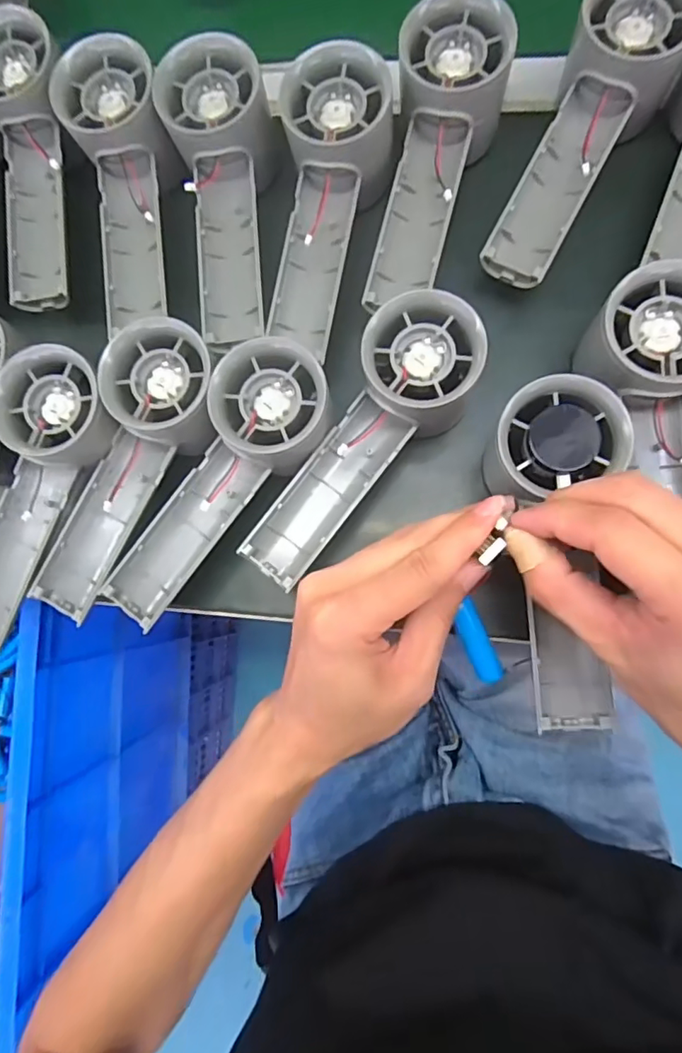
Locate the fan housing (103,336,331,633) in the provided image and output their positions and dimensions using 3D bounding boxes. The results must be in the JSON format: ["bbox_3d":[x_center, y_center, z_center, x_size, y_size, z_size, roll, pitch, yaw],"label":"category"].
[{"bbox_3d":[-0.063,-0.020,0.284,0.057,0.034,0.158,38,101,9],"label":"fan housing"}]

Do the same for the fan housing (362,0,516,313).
[{"bbox_3d":[0.047,-0.190,0.296,0.055,0.048,0.154,17,98,8],"label":"fan housing"}]

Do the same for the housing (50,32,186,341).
[{"bbox_3d":[-0.118,-0.188,0.307,0.057,0.034,0.144,-5,97,6],"label":"housing"}]

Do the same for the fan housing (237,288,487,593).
[{"bbox_3d":[0.014,-0.038,0.268,0.059,0.029,0.156,31,88,9],"label":"fan housing"}]

